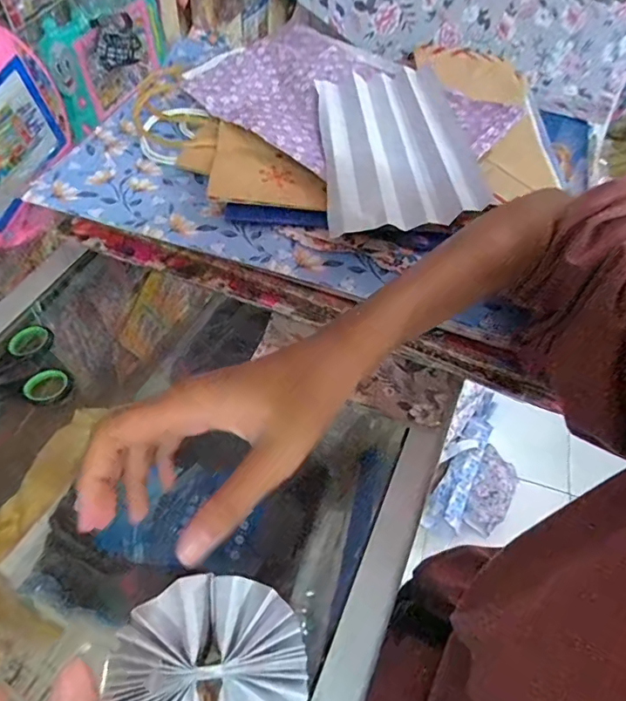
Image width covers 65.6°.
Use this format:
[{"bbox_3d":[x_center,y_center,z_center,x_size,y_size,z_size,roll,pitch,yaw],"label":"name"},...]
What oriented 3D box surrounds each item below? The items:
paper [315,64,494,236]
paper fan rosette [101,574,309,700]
[{"bbox_3d":[0.080,-0.198,0.460,0.136,0.022,0.221,0,56,-4],"label":"paper"},{"bbox_3d":[-0.057,0.179,0.268,0.102,0.021,0.097,2,56,-2],"label":"paper fan rosette"}]

